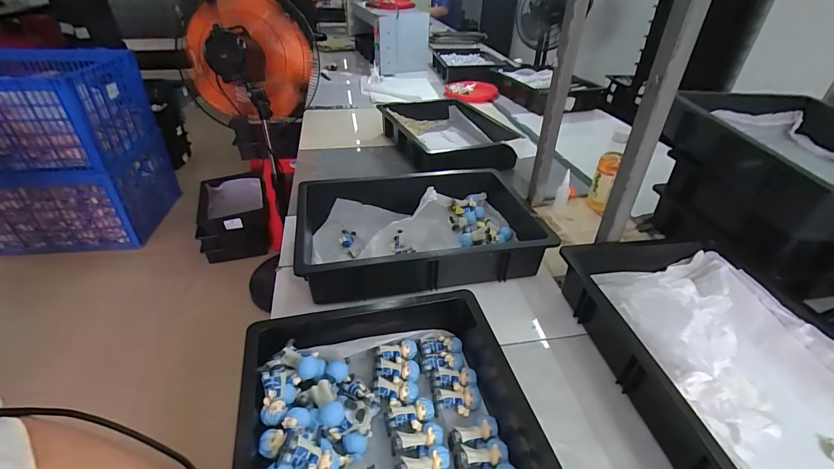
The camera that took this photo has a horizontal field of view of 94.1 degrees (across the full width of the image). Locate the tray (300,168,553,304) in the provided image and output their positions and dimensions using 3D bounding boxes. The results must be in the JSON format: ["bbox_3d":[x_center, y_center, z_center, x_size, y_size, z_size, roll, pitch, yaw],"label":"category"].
[{"bbox_3d":[0.008,-0.011,0.782,0.460,0.108,0.312,-6,36,-10],"label":"tray"}]

